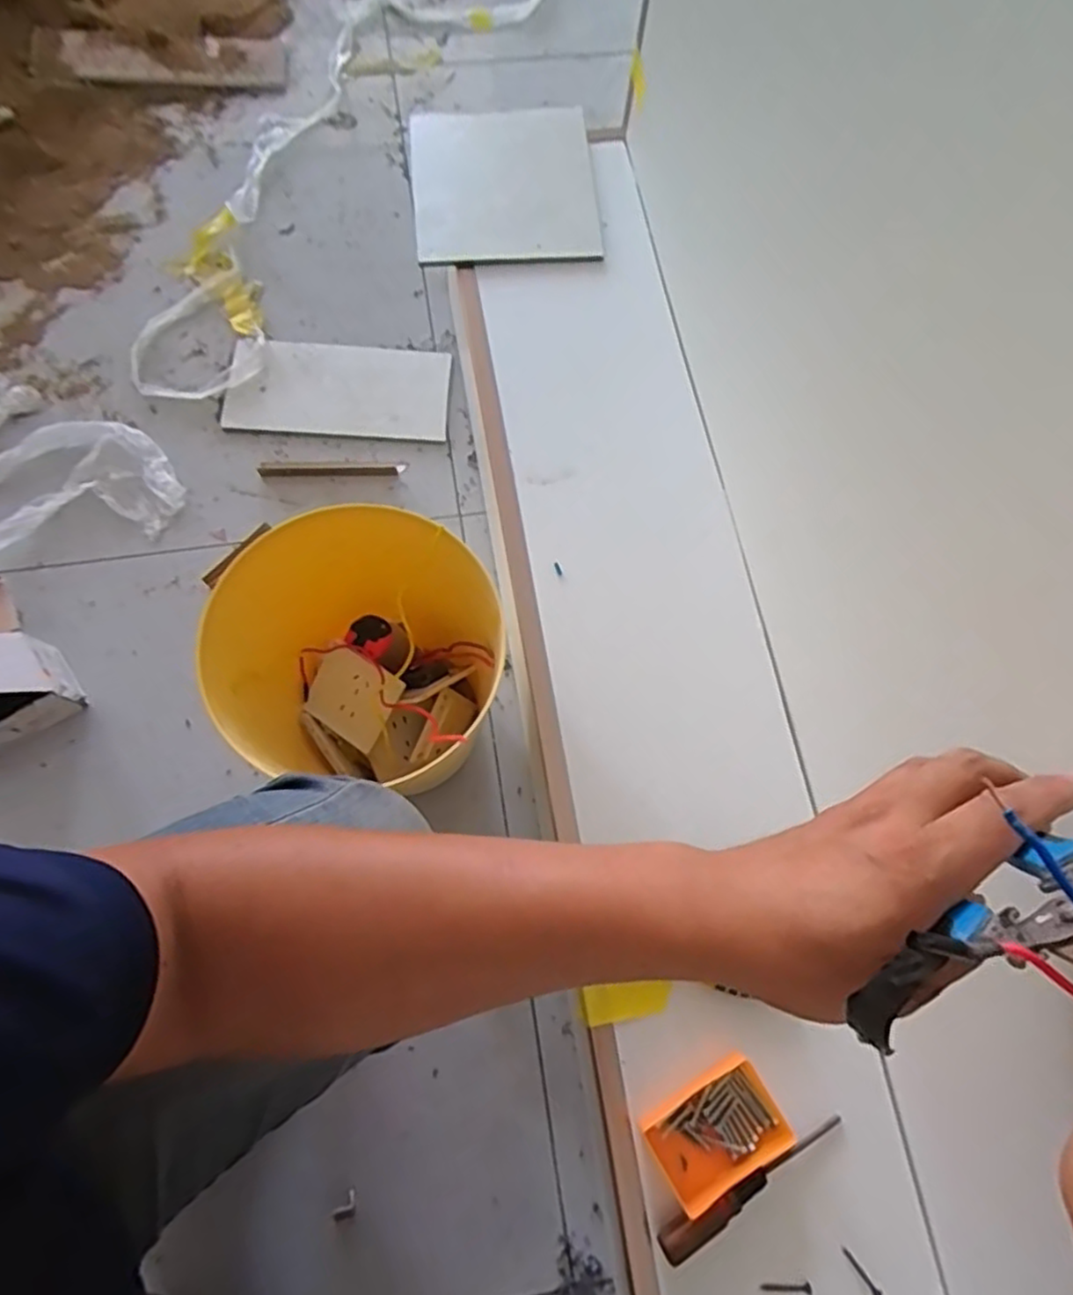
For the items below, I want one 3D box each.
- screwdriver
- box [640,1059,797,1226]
[{"bbox_3d":[0.156,0.381,0.493,0.151,0.023,0.019,-25,75,-10],"label":"screwdriver"},{"bbox_3d":[0.130,0.350,0.508,0.093,0.020,0.066,-31,77,-12],"label":"box"}]

